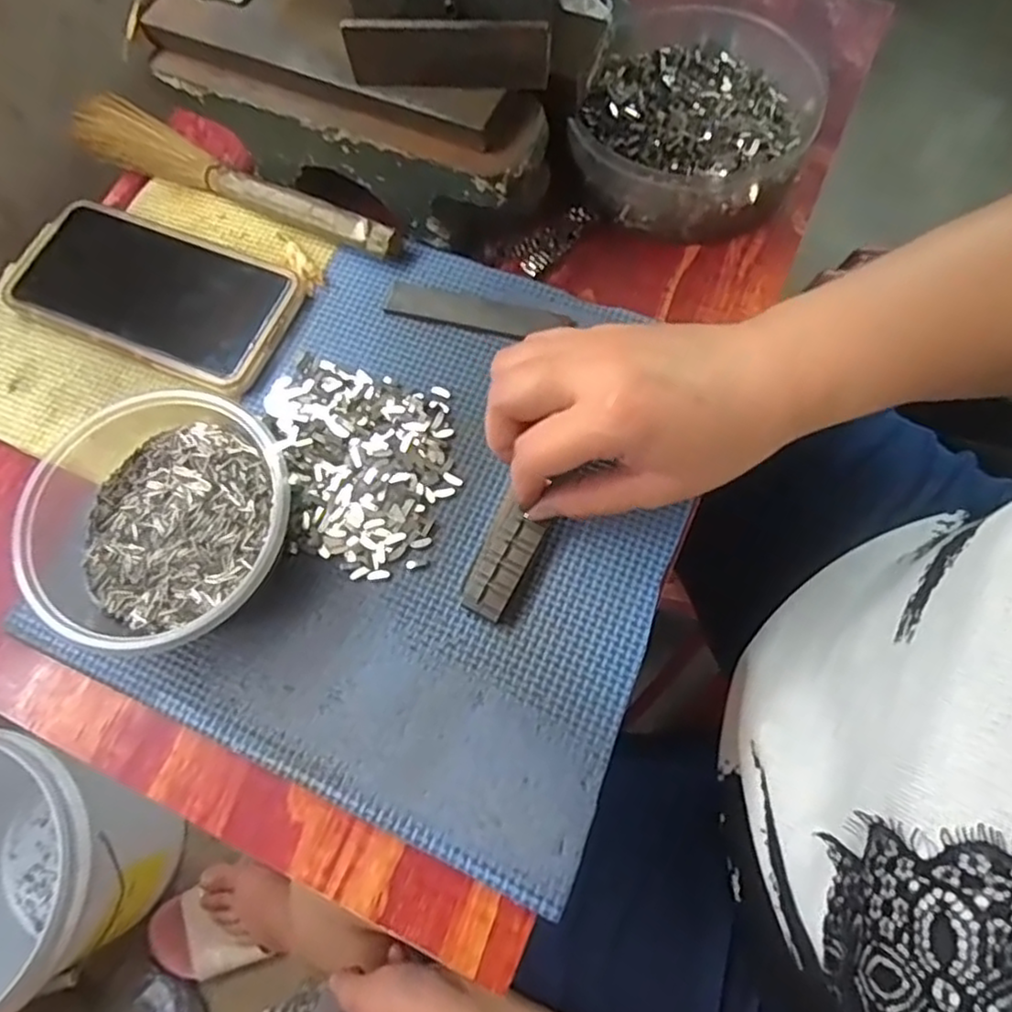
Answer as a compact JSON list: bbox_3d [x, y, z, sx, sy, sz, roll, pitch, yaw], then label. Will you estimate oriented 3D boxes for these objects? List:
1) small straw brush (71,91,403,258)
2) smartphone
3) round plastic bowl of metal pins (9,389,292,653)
[{"bbox_3d":[-0.163,-0.188,0.391,0.230,0.021,0.037,30,74,13],"label":"small straw brush"},{"bbox_3d":[-0.190,-0.116,0.369,0.155,0.012,0.076,22,72,11],"label":"smartphone"},{"bbox_3d":[-0.157,0.009,0.304,0.117,0.055,0.110,-1,70,3],"label":"round plastic bowl of metal pins"}]

